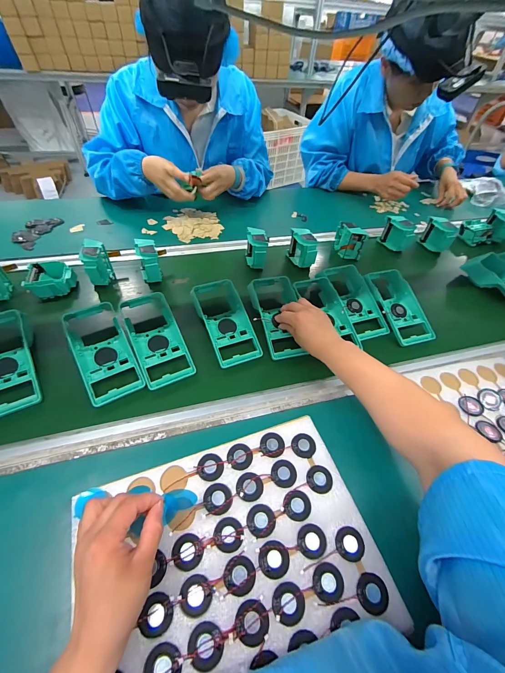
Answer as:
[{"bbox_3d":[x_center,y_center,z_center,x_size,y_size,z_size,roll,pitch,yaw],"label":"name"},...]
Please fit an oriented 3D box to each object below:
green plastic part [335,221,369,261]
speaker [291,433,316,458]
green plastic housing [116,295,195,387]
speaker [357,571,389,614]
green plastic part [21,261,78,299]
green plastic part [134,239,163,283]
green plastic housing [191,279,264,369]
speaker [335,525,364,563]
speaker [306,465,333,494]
[{"bbox_3d":[0.246,-0.244,0.735,0.052,0.074,0.068,-1,49,-6],"label":"green plastic part"},{"bbox_3d":[0.072,0.152,0.407,0.033,0.004,0.034,3,49,-3],"label":"speaker"},{"bbox_3d":[-0.169,0.001,0.504,0.085,0.051,0.178,-20,54,-21],"label":"green plastic housing"},{"bbox_3d":[0.131,0.280,0.316,0.033,0.006,0.033,14,49,7],"label":"speaker"},{"bbox_3d":[-0.409,-0.116,0.593,0.085,0.041,0.077,-18,53,-20],"label":"green plastic part"},{"bbox_3d":[-0.221,-0.159,0.619,0.042,0.075,0.058,-16,52,-18],"label":"green plastic part"},{"bbox_3d":[-0.055,-0.036,0.543,0.087,0.043,0.190,-16,52,-18],"label":"green plastic housing"},{"bbox_3d":[0.115,0.242,0.340,0.032,0.004,0.032,3,49,-3],"label":"speaker"},{"bbox_3d":[0.089,0.187,0.382,0.033,0.004,0.033,5,49,-1],"label":"speaker"}]

